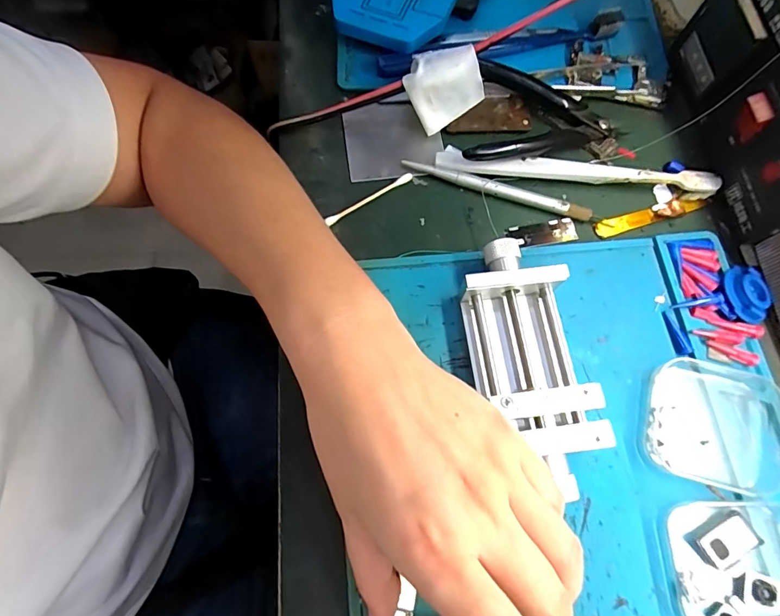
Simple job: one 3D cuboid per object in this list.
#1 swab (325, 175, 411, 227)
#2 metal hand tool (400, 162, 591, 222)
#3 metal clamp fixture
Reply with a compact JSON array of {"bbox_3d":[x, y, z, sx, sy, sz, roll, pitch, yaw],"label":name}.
[{"bbox_3d":[-0.013,-0.072,0.279,0.066,0.004,0.004,-33,75,-11],"label":"swab"},{"bbox_3d":[0.070,-0.079,0.282,0.124,0.008,0.008,17,72,5],"label":"metal hand tool"},{"bbox_3d":[0.074,0.027,0.233,0.060,0.031,0.130,-1,71,-1],"label":"metal clamp fixture"}]

